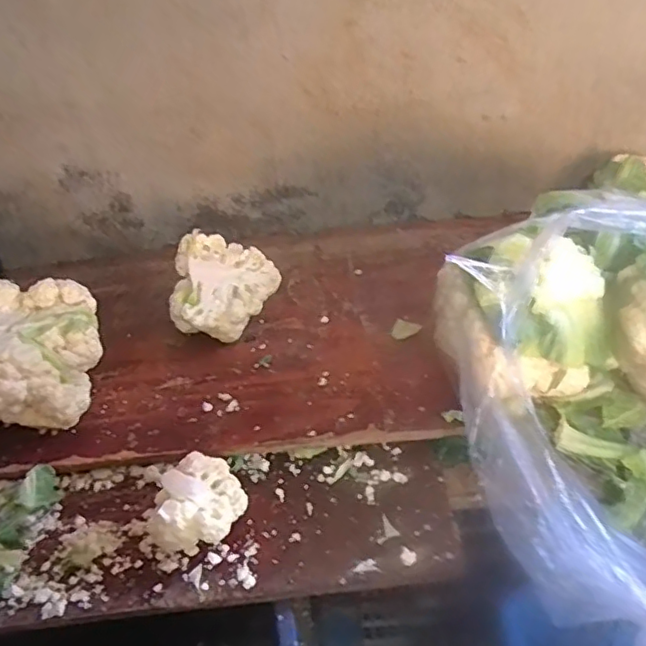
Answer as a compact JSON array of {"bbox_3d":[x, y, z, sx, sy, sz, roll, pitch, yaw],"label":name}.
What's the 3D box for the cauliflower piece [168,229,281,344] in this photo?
[{"bbox_3d":[-0.149,-0.051,0.869,0.129,0.110,0.158,14,39,29],"label":"cauliflower piece"}]

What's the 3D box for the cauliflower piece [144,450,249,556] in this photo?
[{"bbox_3d":[-0.119,0.178,0.575,0.085,0.075,0.071,-12,33,-7],"label":"cauliflower piece"}]

